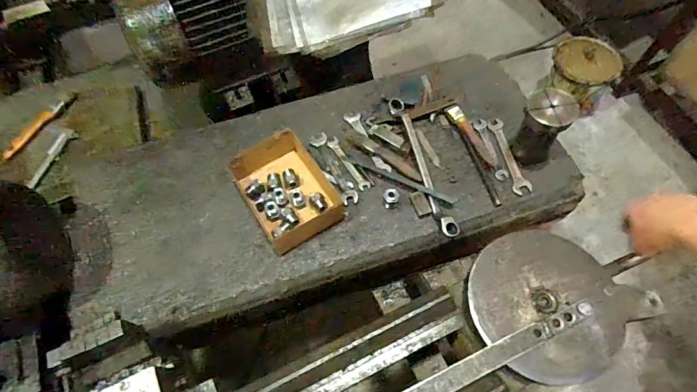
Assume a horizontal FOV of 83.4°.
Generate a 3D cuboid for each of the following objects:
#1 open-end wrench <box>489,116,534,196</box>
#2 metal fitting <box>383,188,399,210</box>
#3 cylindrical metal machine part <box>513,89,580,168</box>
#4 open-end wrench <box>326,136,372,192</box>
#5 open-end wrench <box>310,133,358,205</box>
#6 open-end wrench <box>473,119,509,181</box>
[{"bbox_3d":[0.256,-0.066,0.623,0.027,0.007,0.137,-9,63,-3],"label":"open-end wrench"},{"bbox_3d":[0.064,0.004,0.588,0.023,0.026,0.022,4,63,4],"label":"metal fitting"},{"bbox_3d":[0.280,-0.096,0.578,0.062,0.110,0.059,-1,63,2],"label":"cylindrical metal machine part"},{"bbox_3d":[0.000,-0.053,0.632,0.018,0.004,0.110,-29,66,-12],"label":"open-end wrench"},{"bbox_3d":[-0.024,-0.046,0.627,0.027,0.007,0.139,-22,64,-9],"label":"open-end wrench"},{"bbox_3d":[0.230,-0.077,0.631,0.020,0.006,0.120,-11,58,0],"label":"open-end wrench"}]

